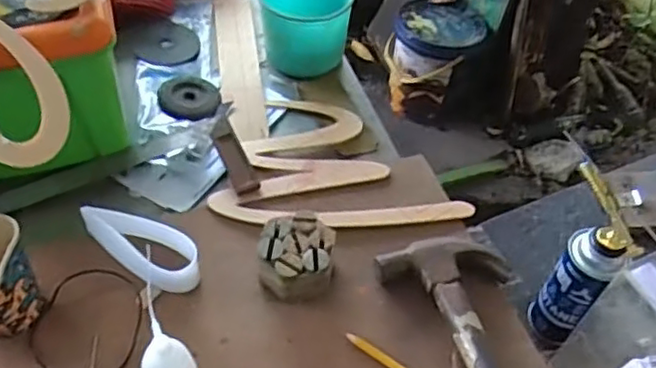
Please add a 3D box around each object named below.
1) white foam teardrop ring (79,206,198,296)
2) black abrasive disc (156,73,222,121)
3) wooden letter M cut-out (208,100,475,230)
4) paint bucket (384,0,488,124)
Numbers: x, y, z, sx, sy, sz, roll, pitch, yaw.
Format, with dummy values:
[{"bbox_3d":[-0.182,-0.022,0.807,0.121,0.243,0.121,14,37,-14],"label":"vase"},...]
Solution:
[{"bbox_3d":[-0.183,0.060,0.633,0.127,0.043,0.050,31,57,20],"label":"white foam teardrop ring"},{"bbox_3d":[-0.174,-0.111,0.809,0.073,0.012,0.087,-6,52,-8],"label":"black abrasive disc"},{"bbox_3d":[0.018,-0.032,0.731,0.263,0.030,0.204,5,52,0],"label":"wooden letter M cut-out"},{"bbox_3d":[0.260,-0.321,1.627,0.216,0.224,0.230,2,52,-2],"label":"paint bucket"}]

